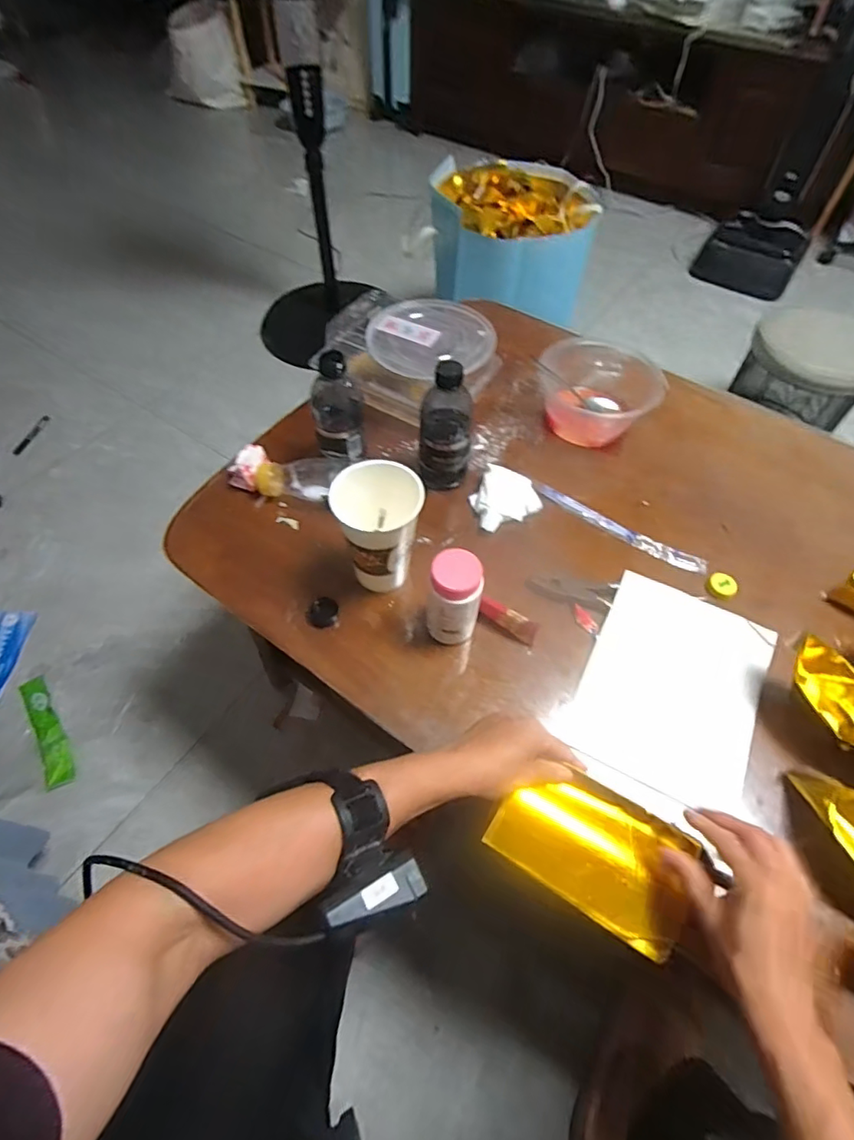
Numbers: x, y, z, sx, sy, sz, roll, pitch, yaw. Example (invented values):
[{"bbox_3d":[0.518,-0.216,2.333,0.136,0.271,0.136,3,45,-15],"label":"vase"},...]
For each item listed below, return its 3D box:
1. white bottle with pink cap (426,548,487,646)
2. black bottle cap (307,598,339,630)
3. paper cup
[{"bbox_3d":[0.028,0.031,0.536,0.049,0.109,0.050,1,56,-1],"label":"white bottle with pink cap"},{"bbox_3d":[-0.113,0.046,0.581,0.032,0.019,0.025,-4,56,-4],"label":"black bottle cap"},{"bbox_3d":[-0.050,-0.037,0.564,0.082,0.135,0.082,1,56,-1],"label":"paper cup"}]

